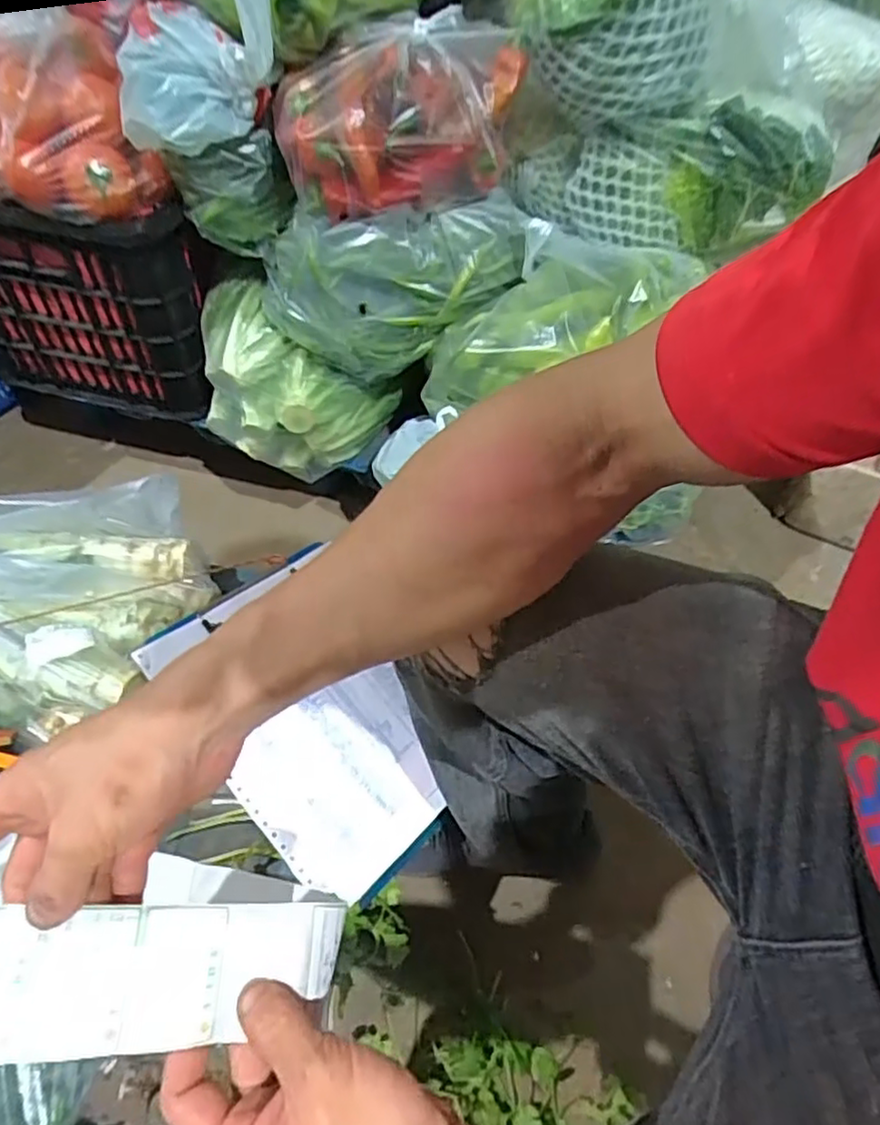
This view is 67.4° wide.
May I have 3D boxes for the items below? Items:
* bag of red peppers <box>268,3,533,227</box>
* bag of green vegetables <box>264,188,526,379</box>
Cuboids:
[{"bbox_3d":[-0.037,-0.442,0.646,0.241,0.152,0.116,-3,55,-6],"label":"bag of red peppers"},{"bbox_3d":[-0.049,-0.305,0.733,0.285,0.147,0.109,-8,56,-8],"label":"bag of green vegetables"}]

